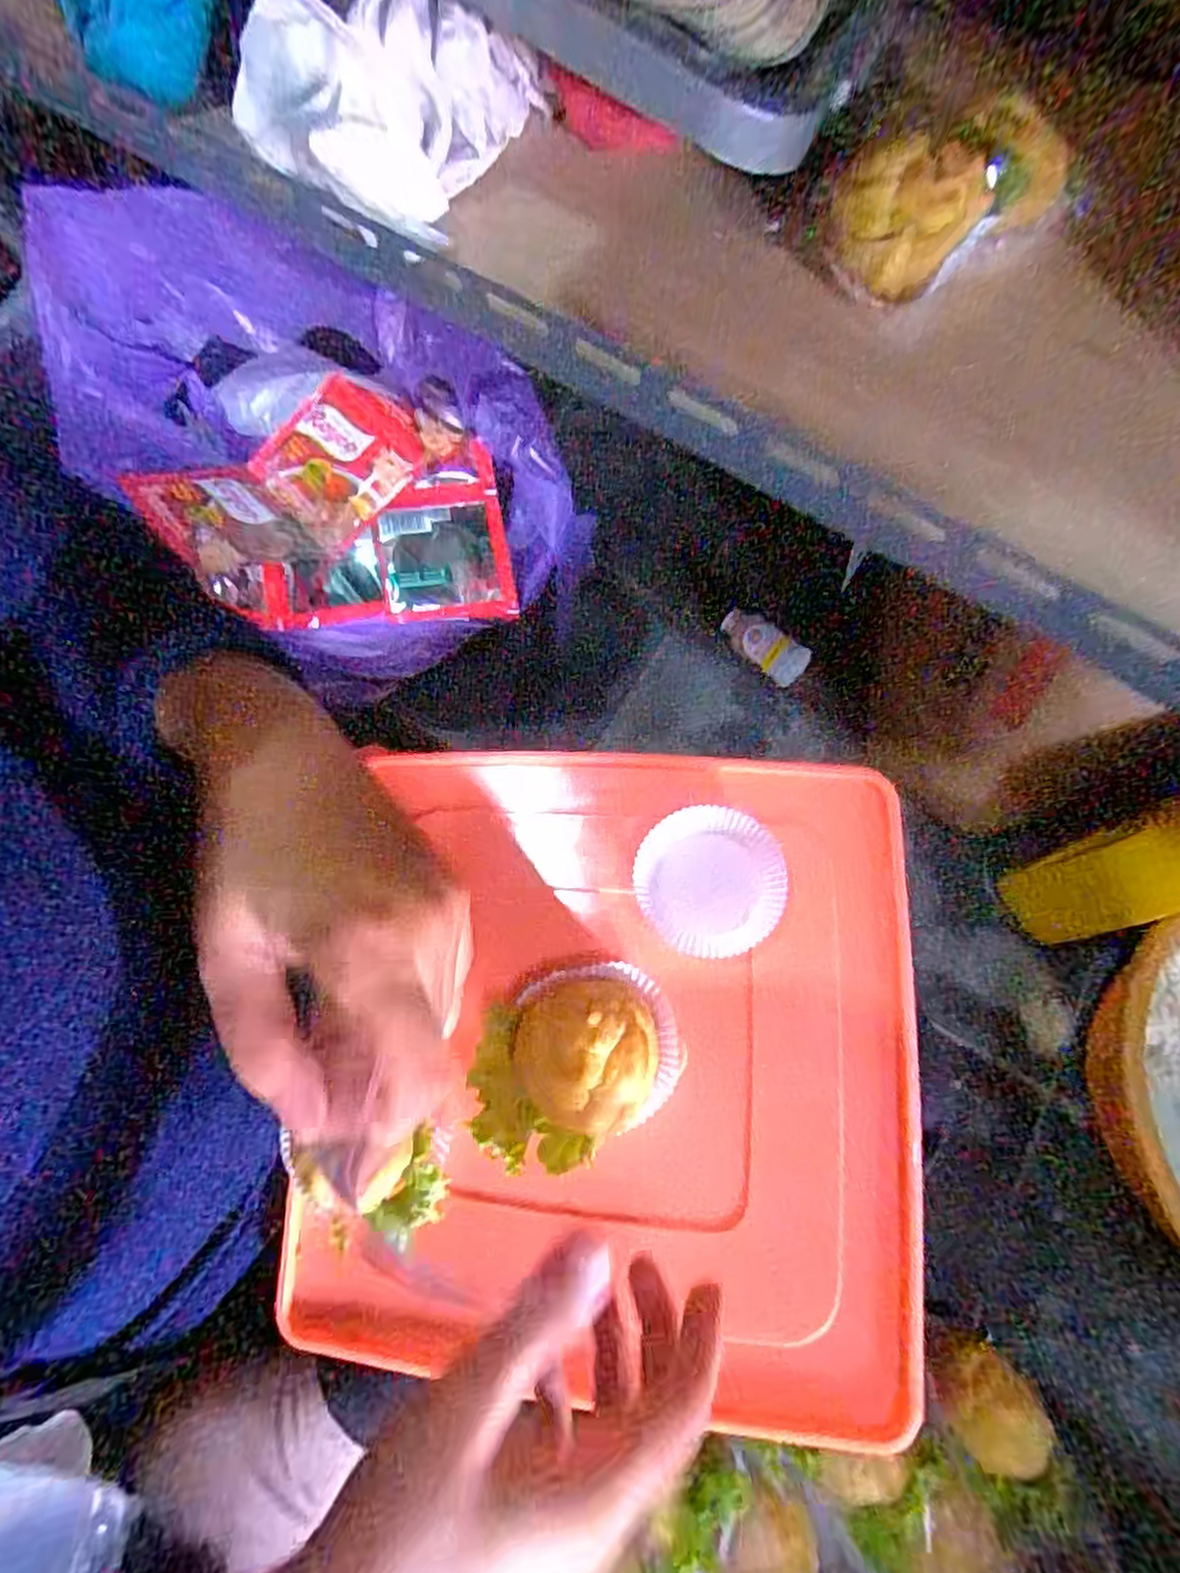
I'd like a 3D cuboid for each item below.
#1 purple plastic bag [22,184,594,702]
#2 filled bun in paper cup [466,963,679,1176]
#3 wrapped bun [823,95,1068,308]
[{"bbox_3d":[-0.160,-0.204,0.432,0.216,0.105,0.301,-42,104,2],"label":"purple plastic bag"},{"bbox_3d":[-0.009,0.126,0.320,0.095,0.058,0.074,-22,73,-9],"label":"filled bun in paper cup"},{"bbox_3d":[0.171,-0.283,0.338,0.110,0.056,0.067,-33,75,-12],"label":"wrapped bun"}]

